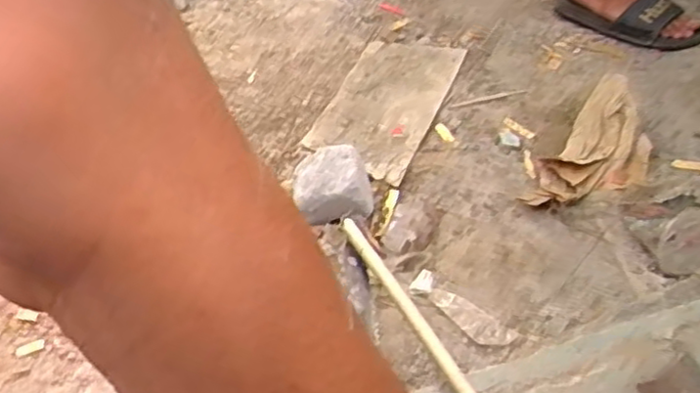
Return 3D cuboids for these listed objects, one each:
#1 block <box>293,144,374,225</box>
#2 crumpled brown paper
[{"bbox_3d":[-0.024,-0.013,0.979,0.110,0.076,0.111,-2,44,1],"label":"block"},{"bbox_3d":[0.376,-0.071,1.041,0.132,0.038,0.310,28,52,27],"label":"crumpled brown paper"}]

